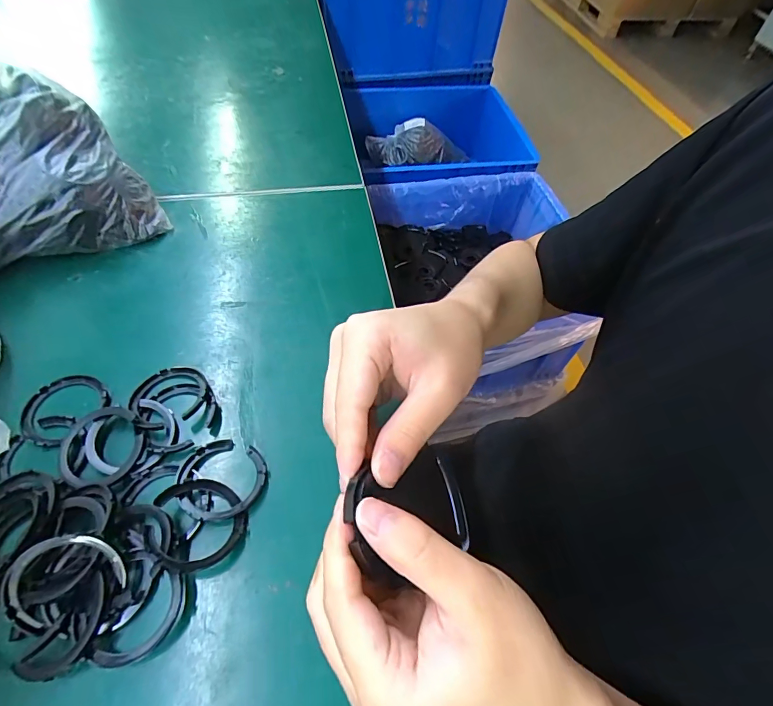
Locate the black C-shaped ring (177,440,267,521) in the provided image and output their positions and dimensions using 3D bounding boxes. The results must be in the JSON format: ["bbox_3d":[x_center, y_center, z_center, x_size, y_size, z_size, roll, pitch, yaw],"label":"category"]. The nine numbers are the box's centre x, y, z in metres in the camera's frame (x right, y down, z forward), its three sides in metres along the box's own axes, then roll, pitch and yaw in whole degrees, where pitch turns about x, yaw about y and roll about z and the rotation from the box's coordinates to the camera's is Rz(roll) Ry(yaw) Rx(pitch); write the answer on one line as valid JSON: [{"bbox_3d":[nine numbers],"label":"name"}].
[{"bbox_3d":[-0.100,0.076,0.251,0.050,0.007,0.049,2,56,-3],"label":"black C-shaped ring"}]

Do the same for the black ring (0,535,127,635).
[{"bbox_3d":[-0.163,0.111,0.204,0.052,0.005,0.039,-24,96,-12],"label":"black ring"}]

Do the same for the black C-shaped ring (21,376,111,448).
[{"bbox_3d":[-0.216,0.035,0.273,0.044,0.004,0.050,32,59,16],"label":"black C-shaped ring"}]

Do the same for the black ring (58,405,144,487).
[{"bbox_3d":[-0.176,0.058,0.254,0.048,0.011,0.049,2,56,-3],"label":"black ring"}]

